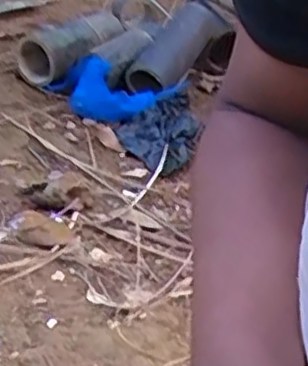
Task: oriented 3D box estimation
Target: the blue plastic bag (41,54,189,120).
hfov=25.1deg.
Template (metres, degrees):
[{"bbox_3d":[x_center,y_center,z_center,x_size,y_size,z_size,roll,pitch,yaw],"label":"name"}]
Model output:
[{"bbox_3d":[-0.061,-0.178,1.262,0.267,0.080,0.117,-3,31,-10],"label":"blue plastic bag"}]

